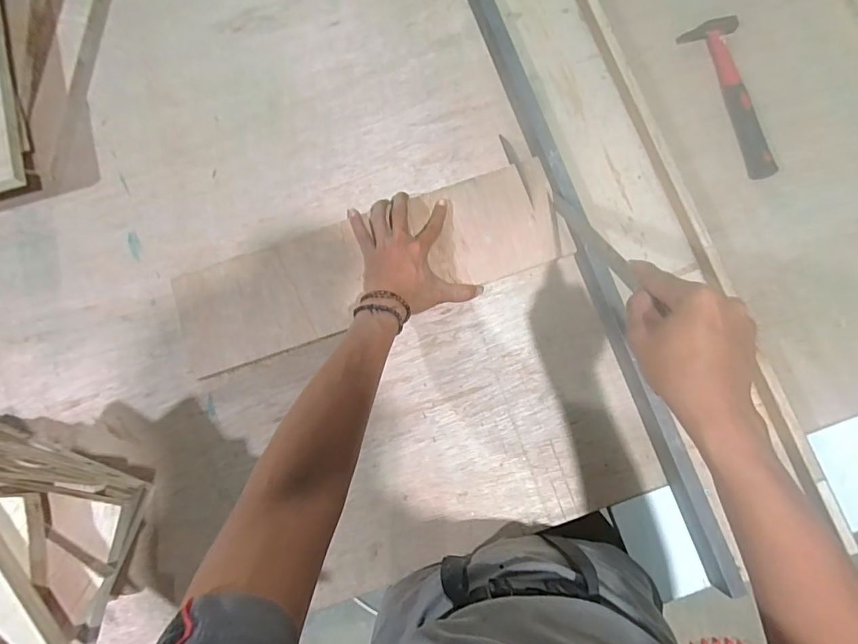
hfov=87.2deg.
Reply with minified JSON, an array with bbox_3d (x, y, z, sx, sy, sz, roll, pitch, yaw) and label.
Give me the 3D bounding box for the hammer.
[{"bbox_3d":[0.433,-0.322,0.640,0.077,0.020,0.252,-10,79,-2],"label":"hammer"}]

